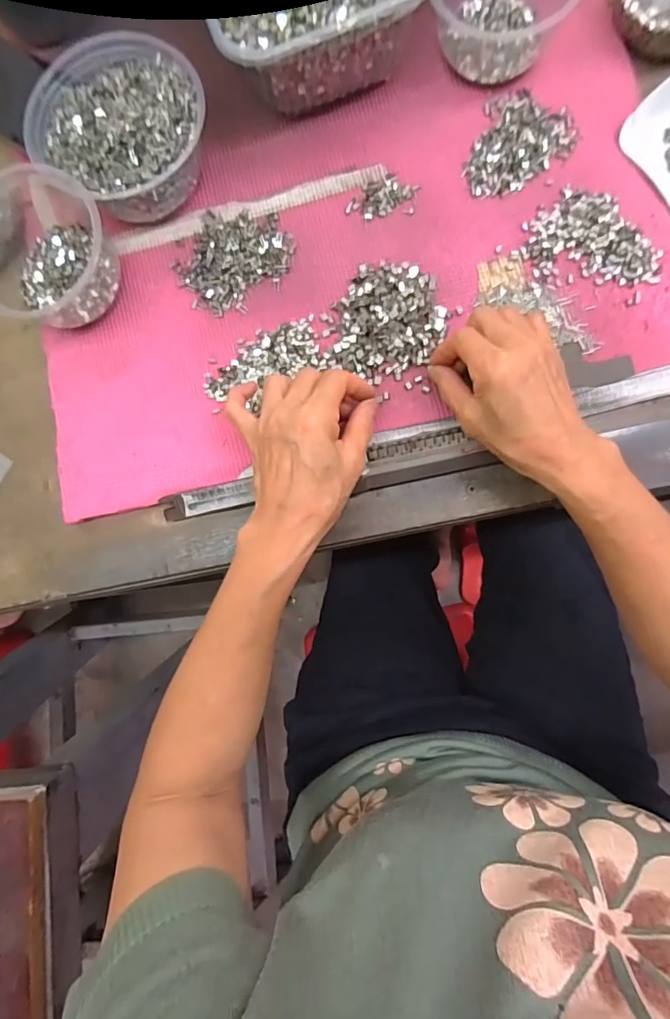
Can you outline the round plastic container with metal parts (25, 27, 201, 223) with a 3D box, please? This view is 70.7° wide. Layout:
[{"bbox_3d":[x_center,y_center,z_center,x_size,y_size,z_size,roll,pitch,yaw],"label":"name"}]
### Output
[{"bbox_3d":[-0.170,-0.304,0.382,0.137,0.053,0.127,0,87,4],"label":"round plastic container with metal parts"}]

